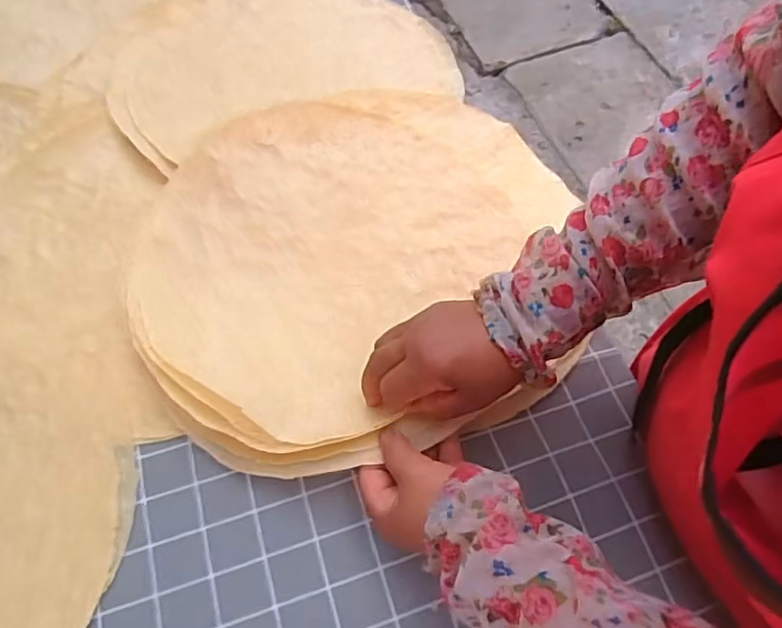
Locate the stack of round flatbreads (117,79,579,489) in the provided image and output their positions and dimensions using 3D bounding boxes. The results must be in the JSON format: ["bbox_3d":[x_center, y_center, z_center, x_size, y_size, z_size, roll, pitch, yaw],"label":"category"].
[{"bbox_3d":[-0.019,-0.062,0.538,0.404,0.065,0.366,-15,63,-8],"label":"stack of round flatbreads"}]

